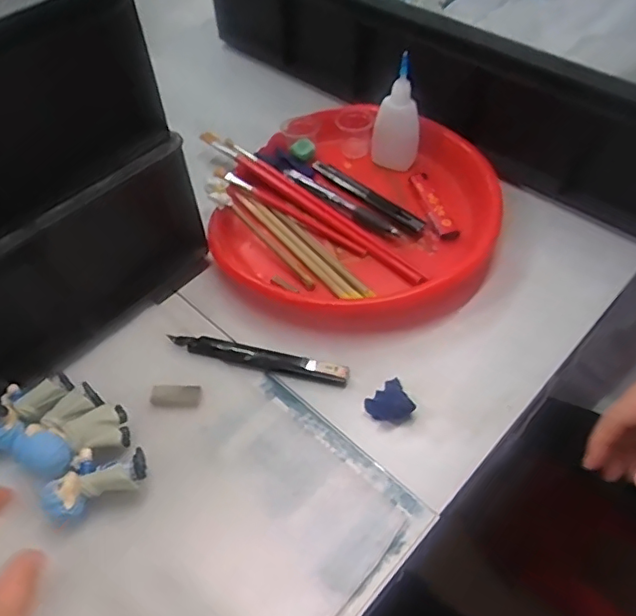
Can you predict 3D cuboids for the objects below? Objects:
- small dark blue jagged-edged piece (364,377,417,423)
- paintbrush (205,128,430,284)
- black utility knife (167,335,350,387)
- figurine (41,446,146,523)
[{"bbox_3d":[0.051,0.067,0.400,0.032,0.012,0.028,-26,56,-18],"label":"small dark blue jagged-edged piece"},{"bbox_3d":[-0.014,-0.097,0.512,0.263,0.013,0.011,36,61,25],"label":"paintbrush"},{"bbox_3d":[-0.045,0.036,0.425,0.137,0.008,0.019,11,53,9],"label":"black utility knife"},{"bbox_3d":[-0.140,0.107,0.356,0.061,0.023,0.034,-20,54,-14],"label":"figurine"}]

